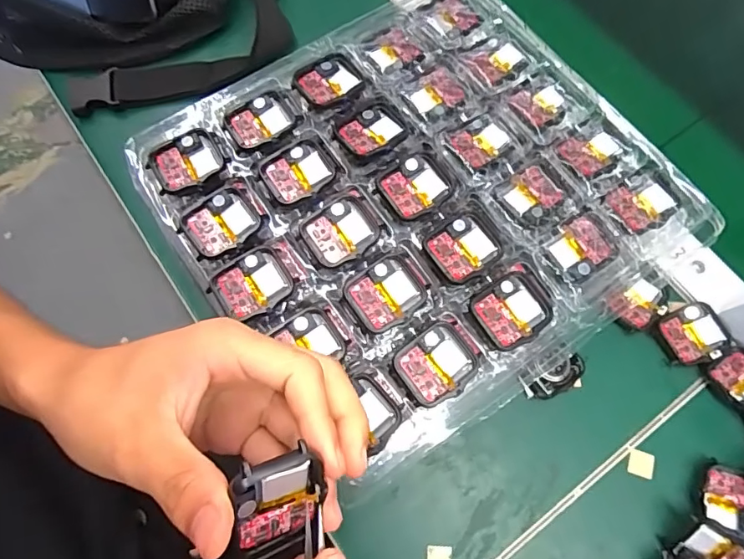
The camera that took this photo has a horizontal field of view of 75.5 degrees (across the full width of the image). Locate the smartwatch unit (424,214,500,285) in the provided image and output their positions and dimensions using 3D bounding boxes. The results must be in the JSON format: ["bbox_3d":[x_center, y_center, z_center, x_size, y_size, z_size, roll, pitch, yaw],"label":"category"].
[{"bbox_3d":[0.056,-0.019,0.294,0.039,0.006,0.035,-33,74,-10],"label":"smartwatch unit"}]

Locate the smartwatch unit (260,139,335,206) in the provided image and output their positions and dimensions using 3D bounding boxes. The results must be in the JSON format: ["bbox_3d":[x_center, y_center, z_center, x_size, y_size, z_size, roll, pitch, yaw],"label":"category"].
[{"bbox_3d":[-0.047,-0.069,0.311,0.045,0.006,0.035,-35,74,-11],"label":"smartwatch unit"}]

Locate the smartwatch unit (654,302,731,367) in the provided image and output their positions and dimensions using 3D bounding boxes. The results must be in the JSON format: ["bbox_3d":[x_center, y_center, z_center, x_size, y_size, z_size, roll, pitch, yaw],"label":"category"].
[{"bbox_3d":[0.226,0.039,0.338,0.041,0.009,0.037,-18,72,-6],"label":"smartwatch unit"}]

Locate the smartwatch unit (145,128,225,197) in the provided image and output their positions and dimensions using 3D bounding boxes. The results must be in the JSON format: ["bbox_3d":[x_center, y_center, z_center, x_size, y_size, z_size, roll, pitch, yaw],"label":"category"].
[{"bbox_3d":[-0.121,-0.075,0.313,0.045,0.008,0.035,-26,73,-8],"label":"smartwatch unit"}]

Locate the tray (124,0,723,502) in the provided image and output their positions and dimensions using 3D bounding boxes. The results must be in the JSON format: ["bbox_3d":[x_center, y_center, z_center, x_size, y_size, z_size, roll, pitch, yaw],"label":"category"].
[{"bbox_3d":[0.028,-0.057,0.313,0.290,0.020,0.264,-35,74,-11],"label":"tray"}]

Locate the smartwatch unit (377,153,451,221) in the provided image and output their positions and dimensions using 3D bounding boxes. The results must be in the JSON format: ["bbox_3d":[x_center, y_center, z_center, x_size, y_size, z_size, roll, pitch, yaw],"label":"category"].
[{"bbox_3d":[0.027,-0.059,0.305,0.039,0.005,0.036,-34,74,-10],"label":"smartwatch unit"}]

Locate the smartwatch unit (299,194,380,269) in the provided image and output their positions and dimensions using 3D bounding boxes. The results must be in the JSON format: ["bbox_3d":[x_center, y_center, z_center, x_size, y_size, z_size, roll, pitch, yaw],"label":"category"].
[{"bbox_3d":[-0.019,-0.030,0.298,0.044,0.006,0.037,-34,74,-11],"label":"smartwatch unit"}]

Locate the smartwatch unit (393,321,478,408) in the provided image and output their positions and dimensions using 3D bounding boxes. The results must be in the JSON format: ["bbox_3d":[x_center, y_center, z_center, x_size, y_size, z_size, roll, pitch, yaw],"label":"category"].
[{"bbox_3d":[0.038,0.049,0.276,0.044,0.011,0.038,-34,74,-11],"label":"smartwatch unit"}]

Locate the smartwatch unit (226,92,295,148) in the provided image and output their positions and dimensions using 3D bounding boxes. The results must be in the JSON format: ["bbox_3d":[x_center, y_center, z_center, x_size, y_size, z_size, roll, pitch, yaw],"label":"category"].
[{"bbox_3d":[-0.074,-0.107,0.323,0.044,0.005,0.036,-35,74,-11],"label":"smartwatch unit"}]

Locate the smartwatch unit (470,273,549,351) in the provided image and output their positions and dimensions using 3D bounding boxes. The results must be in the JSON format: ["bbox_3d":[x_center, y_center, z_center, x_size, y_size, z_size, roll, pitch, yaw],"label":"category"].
[{"bbox_3d":[0.083,0.018,0.286,0.041,0.005,0.038,-32,74,-10],"label":"smartwatch unit"}]

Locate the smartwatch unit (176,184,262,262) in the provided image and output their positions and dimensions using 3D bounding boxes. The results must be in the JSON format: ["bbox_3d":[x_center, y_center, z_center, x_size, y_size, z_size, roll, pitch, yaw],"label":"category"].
[{"bbox_3d":[-0.093,-0.035,0.299,0.046,0.008,0.035,-40,75,-12],"label":"smartwatch unit"}]

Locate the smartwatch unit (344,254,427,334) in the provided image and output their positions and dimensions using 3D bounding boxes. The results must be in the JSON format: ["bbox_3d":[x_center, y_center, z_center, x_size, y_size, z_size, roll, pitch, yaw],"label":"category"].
[{"bbox_3d":[0.009,0.008,0.286,0.042,0.008,0.036,-32,74,-10],"label":"smartwatch unit"}]

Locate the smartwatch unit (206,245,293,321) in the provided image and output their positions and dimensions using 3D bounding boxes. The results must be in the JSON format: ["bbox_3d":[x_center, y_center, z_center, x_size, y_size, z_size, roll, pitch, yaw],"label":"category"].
[{"bbox_3d":[-0.072,0.003,0.288,0.044,0.006,0.035,-31,74,-10],"label":"smartwatch unit"}]

